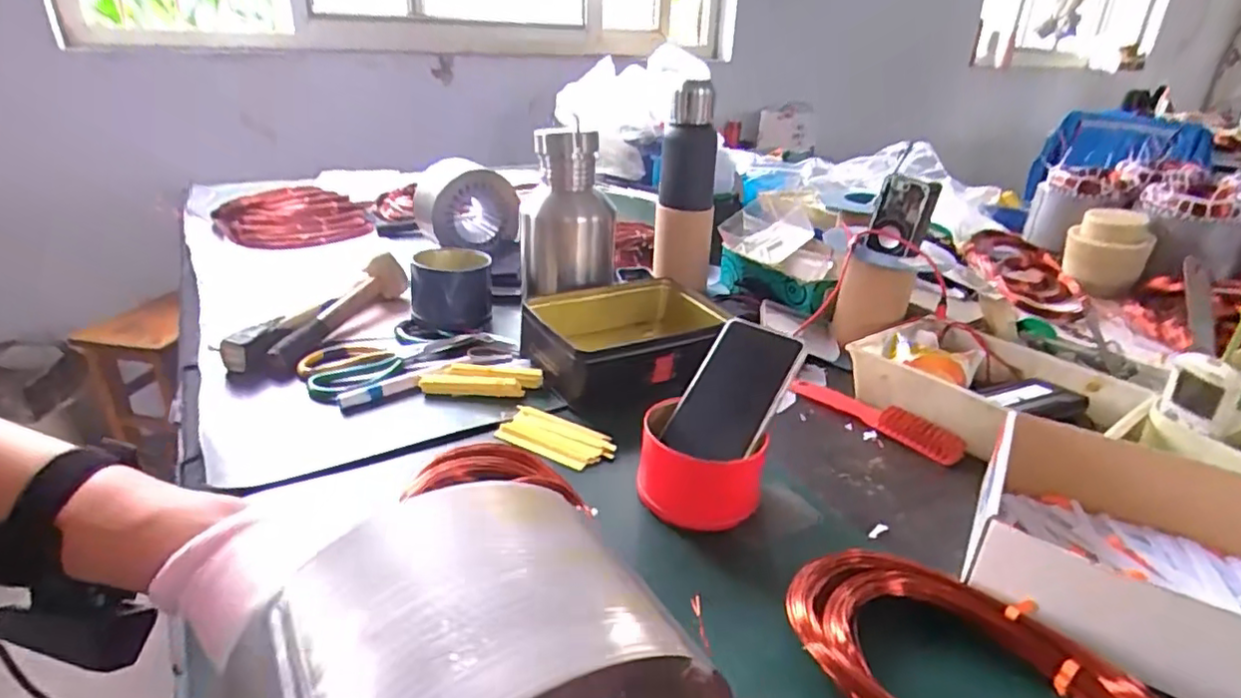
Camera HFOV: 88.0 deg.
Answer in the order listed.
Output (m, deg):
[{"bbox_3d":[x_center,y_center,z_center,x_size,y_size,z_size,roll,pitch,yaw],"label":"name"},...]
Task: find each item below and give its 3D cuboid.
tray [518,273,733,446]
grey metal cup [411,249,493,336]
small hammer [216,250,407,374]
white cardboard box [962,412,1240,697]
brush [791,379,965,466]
[{"bbox_3d":[0.016,-0.011,0.736,0.234,0.075,0.161,-12,29,-26],"label":"tray"},{"bbox_3d":[-0.210,-0.074,0.797,0.094,0.083,0.089,2,26,-1],"label":"grey metal cup"},{"bbox_3d":[-0.356,-0.049,0.781,0.061,0.045,0.267,9,27,14],"label":"small hammer"},{"bbox_3d":[0.398,0.153,0.448,0.261,0.076,0.199,17,30,29],"label":"white cardboard box"},{"bbox_3d":[0.266,0.066,0.674,0.038,0.022,0.180,-18,32,-35],"label":"brush"}]

